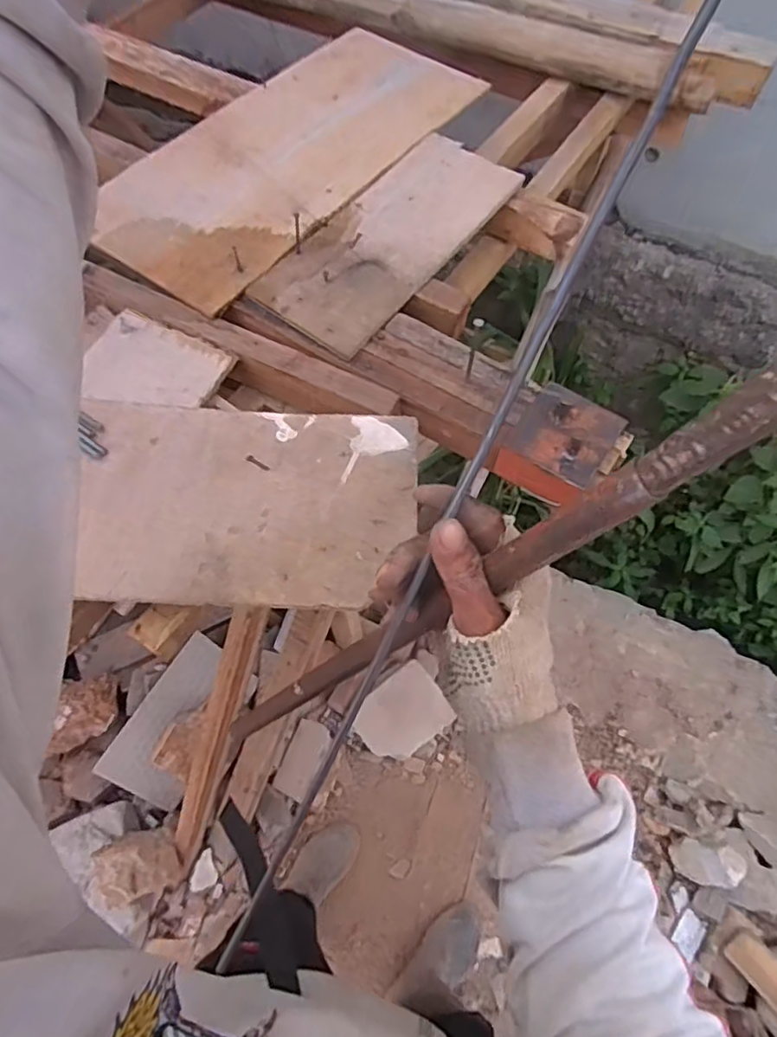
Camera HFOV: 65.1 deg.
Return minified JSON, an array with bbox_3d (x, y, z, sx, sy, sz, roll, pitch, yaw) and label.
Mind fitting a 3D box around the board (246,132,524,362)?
[{"bbox_3d":[0.010,-0.338,0.720,0.145,0.012,0.363,33,68,14],"label":"board"}]

